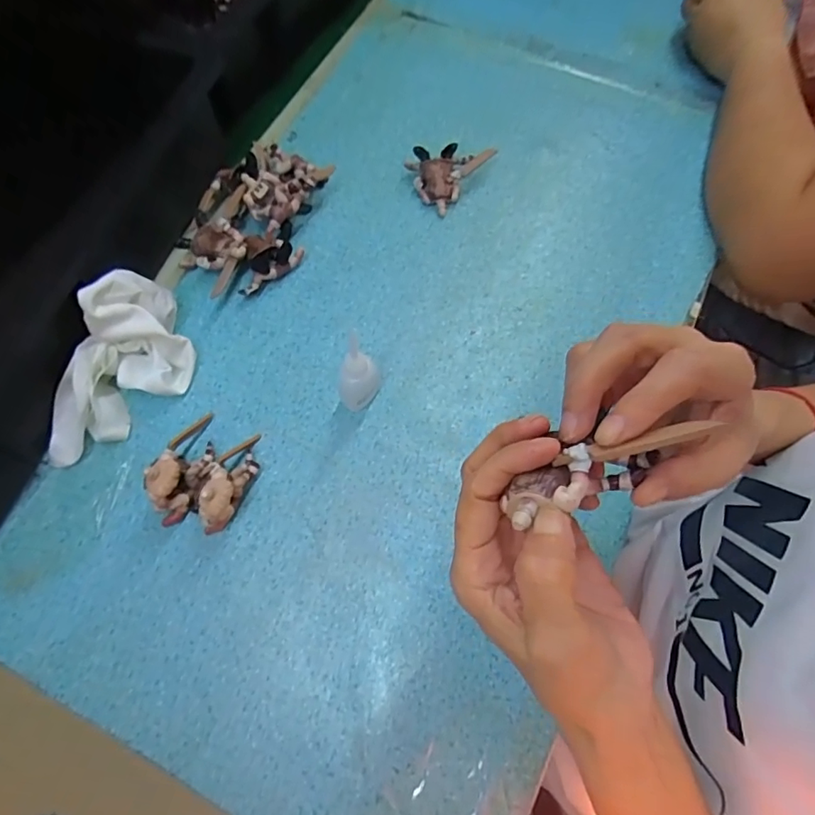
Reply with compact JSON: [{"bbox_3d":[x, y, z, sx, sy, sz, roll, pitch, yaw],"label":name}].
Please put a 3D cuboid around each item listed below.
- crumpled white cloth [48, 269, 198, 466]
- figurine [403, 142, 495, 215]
[{"bbox_3d":[-0.217,-0.025,0.372,0.064,0.073,0.146,37,73,11],"label":"crumpled white cloth"},{"bbox_3d":[0.035,-0.228,0.478,0.057,0.033,0.077,35,73,11],"label":"figurine"}]

